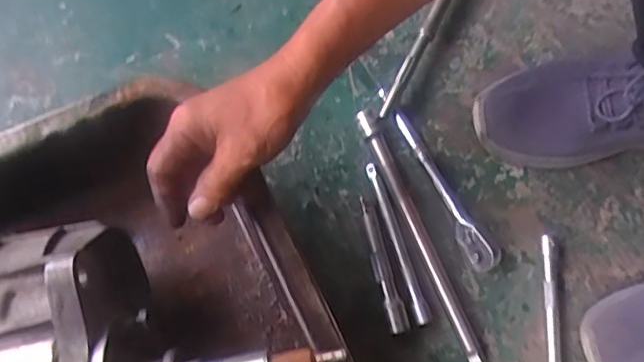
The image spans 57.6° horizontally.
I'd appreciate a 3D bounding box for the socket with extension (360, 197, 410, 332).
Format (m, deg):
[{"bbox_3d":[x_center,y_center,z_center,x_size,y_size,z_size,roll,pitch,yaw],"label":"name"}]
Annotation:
[{"bbox_3d":[0.052,0.072,0.518,0.016,0.021,0.123,-14,71,-5],"label":"socket with extension"}]

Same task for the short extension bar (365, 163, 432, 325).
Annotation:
[{"bbox_3d":[0.068,0.054,0.529,0.013,0.015,0.150,-15,72,-5],"label":"short extension bar"}]

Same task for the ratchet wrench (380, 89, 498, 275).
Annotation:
[{"bbox_3d":[0.108,-0.005,0.549,0.027,0.024,0.193,-22,72,-8],"label":"ratchet wrench"}]

